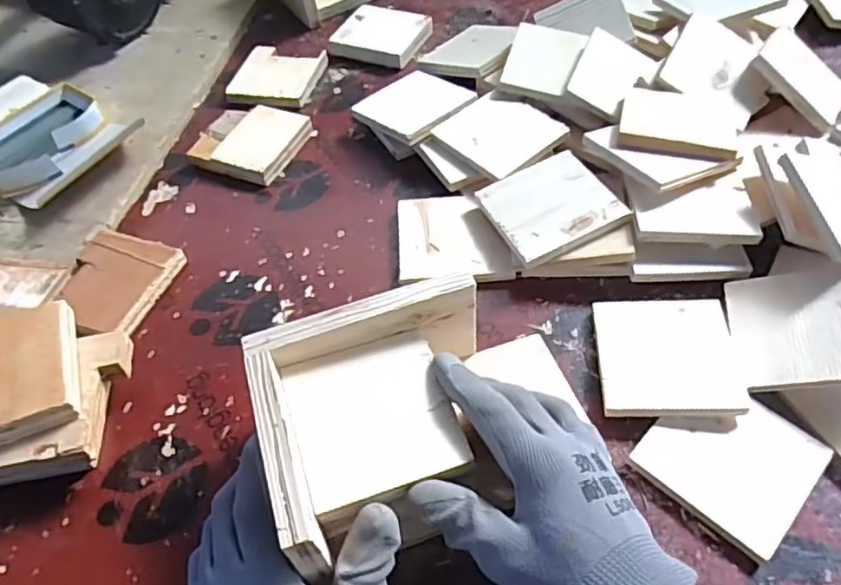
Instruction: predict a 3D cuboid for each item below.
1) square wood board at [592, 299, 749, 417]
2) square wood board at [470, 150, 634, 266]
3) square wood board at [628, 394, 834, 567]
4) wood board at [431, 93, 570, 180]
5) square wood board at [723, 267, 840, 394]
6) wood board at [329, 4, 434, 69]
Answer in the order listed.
[{"bbox_3d":[0.170,0.044,0.433,0.091,0.013,0.090,0,54,5],"label":"square wood board"},{"bbox_3d":[0.103,-0.070,0.496,0.090,0.007,0.094,-26,51,-4],"label":"square wood board"},{"bbox_3d":[0.194,0.104,0.391,0.090,0.006,0.088,36,69,25],"label":"square wood board"},{"bbox_3d":[0.071,-0.143,0.557,0.086,0.010,0.087,-37,59,-20],"label":"wood board"},{"bbox_3d":[0.260,0.022,0.419,0.088,0.005,0.089,-11,49,28],"label":"square wood board"},{"bbox_3d":[-0.043,-0.293,0.703,0.093,0.013,0.080,19,58,18],"label":"wood board"}]

